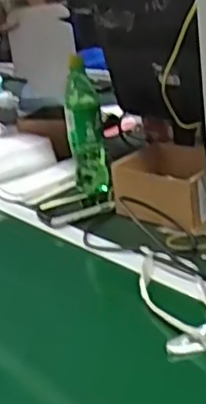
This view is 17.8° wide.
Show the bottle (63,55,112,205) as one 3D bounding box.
[{"bbox_3d":[-0.033,-0.130,1.186,0.062,0.242,0.063,-9,20,-4],"label":"bottle"}]

